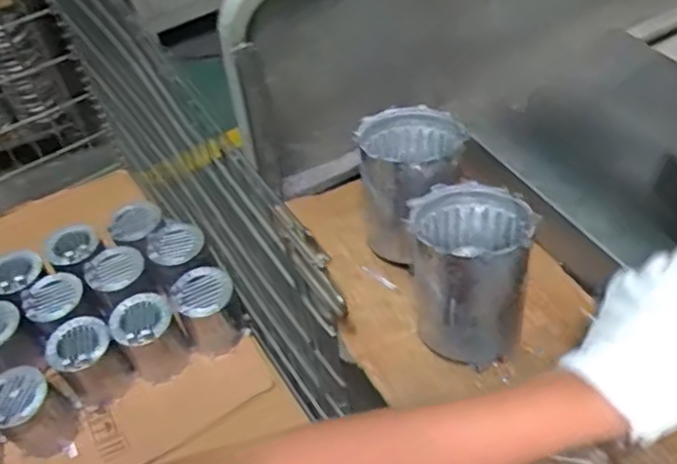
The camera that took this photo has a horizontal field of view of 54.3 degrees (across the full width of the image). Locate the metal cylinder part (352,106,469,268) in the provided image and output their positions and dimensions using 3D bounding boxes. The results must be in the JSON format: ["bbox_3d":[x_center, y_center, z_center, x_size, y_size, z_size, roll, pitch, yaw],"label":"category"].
[{"bbox_3d":[0.069,-0.044,0.612,0.101,0.119,0.103,-3,50,3],"label":"metal cylinder part"}]

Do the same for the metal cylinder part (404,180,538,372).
[{"bbox_3d":[0.107,0.033,0.538,0.089,0.121,0.111,-4,50,3],"label":"metal cylinder part"}]

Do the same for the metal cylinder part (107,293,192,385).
[{"bbox_3d":[-0.279,0.161,0.987,0.087,0.110,0.103,-33,54,-20],"label":"metal cylinder part"}]

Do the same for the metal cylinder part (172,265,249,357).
[{"bbox_3d":[-0.196,0.120,1.015,0.087,0.113,0.084,-3,50,3],"label":"metal cylinder part"}]

